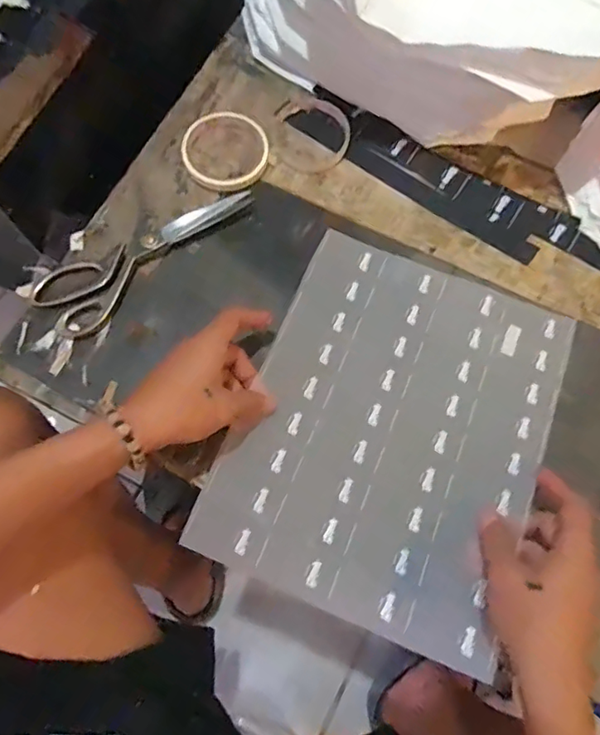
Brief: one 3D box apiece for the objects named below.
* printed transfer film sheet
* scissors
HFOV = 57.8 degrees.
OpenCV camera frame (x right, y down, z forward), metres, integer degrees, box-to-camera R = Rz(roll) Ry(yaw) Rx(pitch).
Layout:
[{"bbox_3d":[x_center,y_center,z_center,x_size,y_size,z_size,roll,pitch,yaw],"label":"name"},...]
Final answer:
[{"bbox_3d":[0.083,0.047,0.474,0.248,0.031,0.323,22,73,7],"label":"printed transfer film sheet"},{"bbox_3d":[-0.155,-0.122,0.536,0.075,0.015,0.227,42,77,13],"label":"scissors"}]

